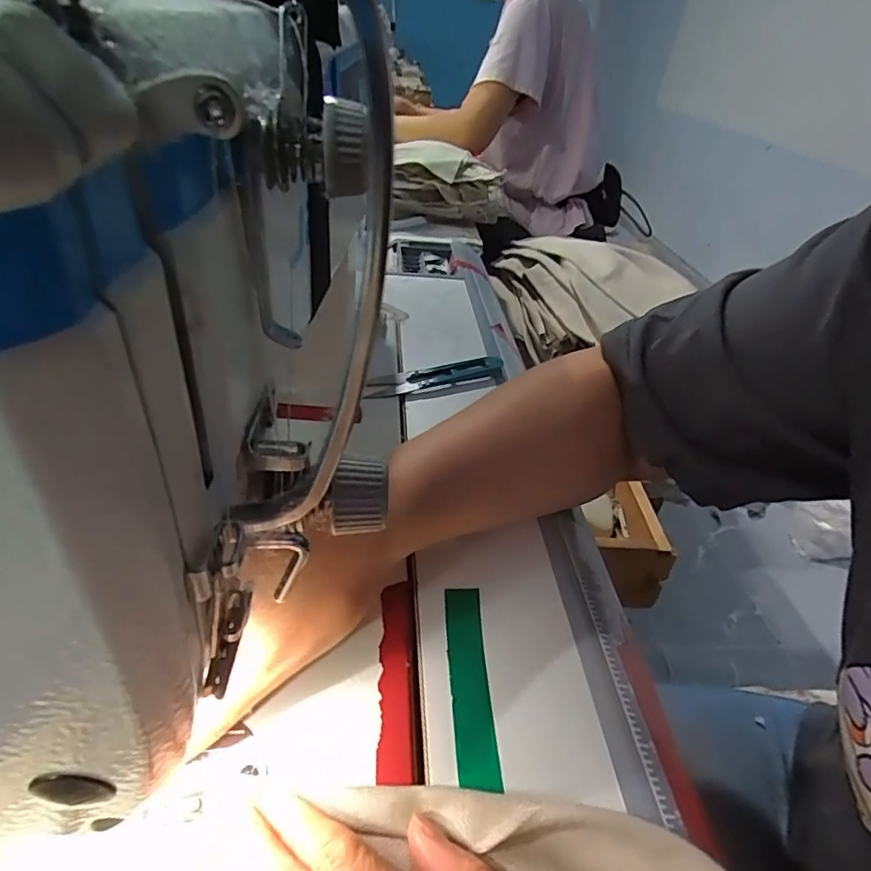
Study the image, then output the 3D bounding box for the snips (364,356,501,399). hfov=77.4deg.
[{"bbox_3d":[0.000,-0.046,0.434,0.115,0.013,0.023,-11,40,-23],"label":"snips"}]

